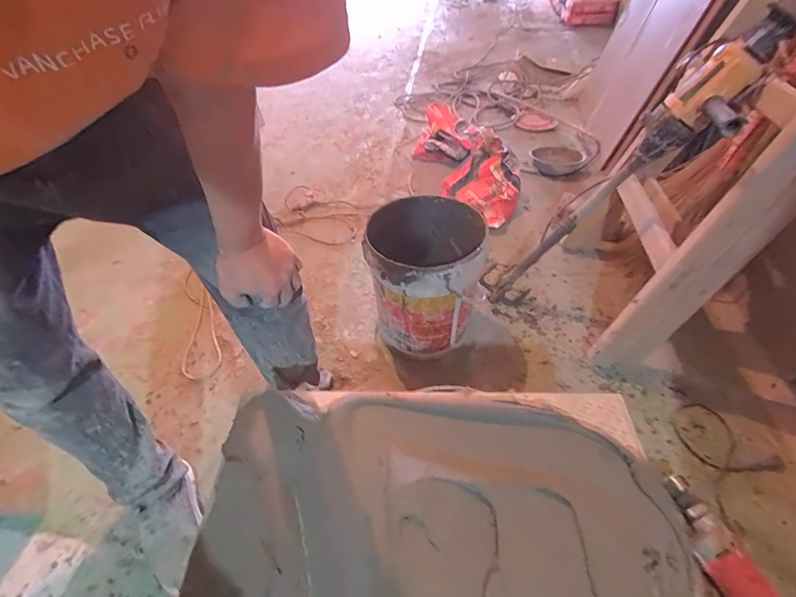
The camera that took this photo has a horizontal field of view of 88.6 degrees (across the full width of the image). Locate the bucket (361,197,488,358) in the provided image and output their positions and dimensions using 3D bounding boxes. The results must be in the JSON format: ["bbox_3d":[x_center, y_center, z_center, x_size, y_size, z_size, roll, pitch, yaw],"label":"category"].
[{"bbox_3d":[0.064,-0.051,1.126,0.286,0.356,0.316,-9,47,-8],"label":"bucket"}]

